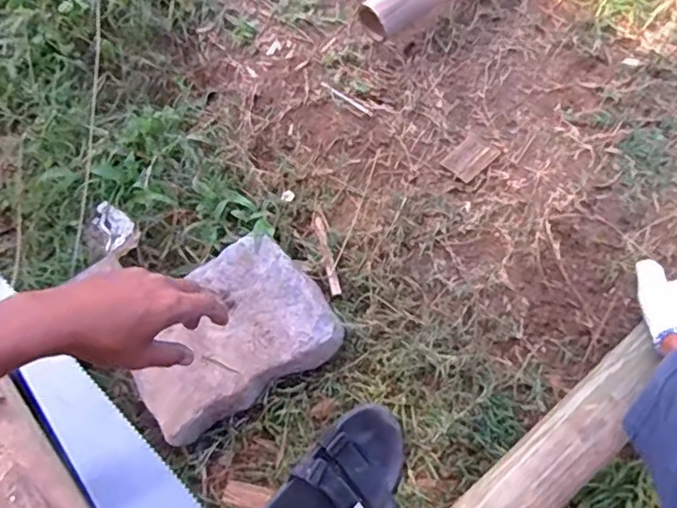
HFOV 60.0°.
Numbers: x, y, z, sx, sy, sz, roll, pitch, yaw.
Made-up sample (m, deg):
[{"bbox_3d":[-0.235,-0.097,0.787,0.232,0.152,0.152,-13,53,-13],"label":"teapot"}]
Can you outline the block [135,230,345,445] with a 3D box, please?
[{"bbox_3d":[-0.142,0.110,0.750,0.256,0.075,0.176,-34,65,-13],"label":"block"}]

